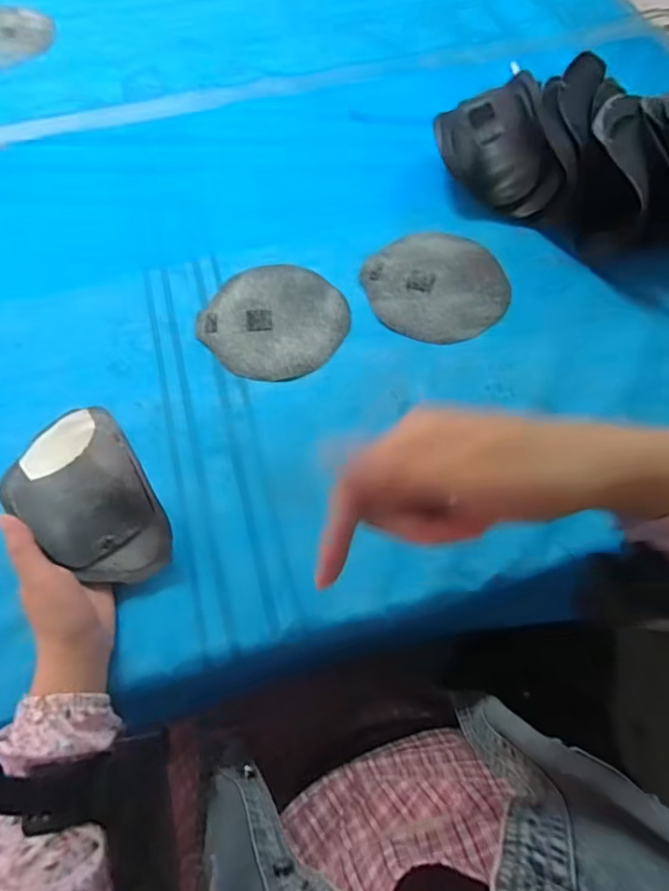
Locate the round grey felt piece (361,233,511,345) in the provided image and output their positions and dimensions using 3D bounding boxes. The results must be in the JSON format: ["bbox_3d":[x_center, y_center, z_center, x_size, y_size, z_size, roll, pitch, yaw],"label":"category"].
[{"bbox_3d":[0.109,-0.172,0.581,0.142,0.011,0.140,0,63,1],"label":"round grey felt piece"}]

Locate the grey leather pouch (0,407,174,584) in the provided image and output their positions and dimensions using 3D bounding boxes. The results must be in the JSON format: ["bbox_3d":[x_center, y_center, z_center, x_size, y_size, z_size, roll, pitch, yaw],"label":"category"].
[{"bbox_3d":[-0.195,0.039,0.432,0.093,0.065,0.144,-36,68,-16],"label":"grey leather pouch"}]

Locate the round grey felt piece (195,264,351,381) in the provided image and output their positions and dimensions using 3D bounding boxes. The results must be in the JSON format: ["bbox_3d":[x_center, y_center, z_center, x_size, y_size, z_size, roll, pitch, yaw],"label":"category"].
[{"bbox_3d":[-0.062,-0.133,0.570,0.144,0.005,0.142,0,63,1],"label":"round grey felt piece"}]

